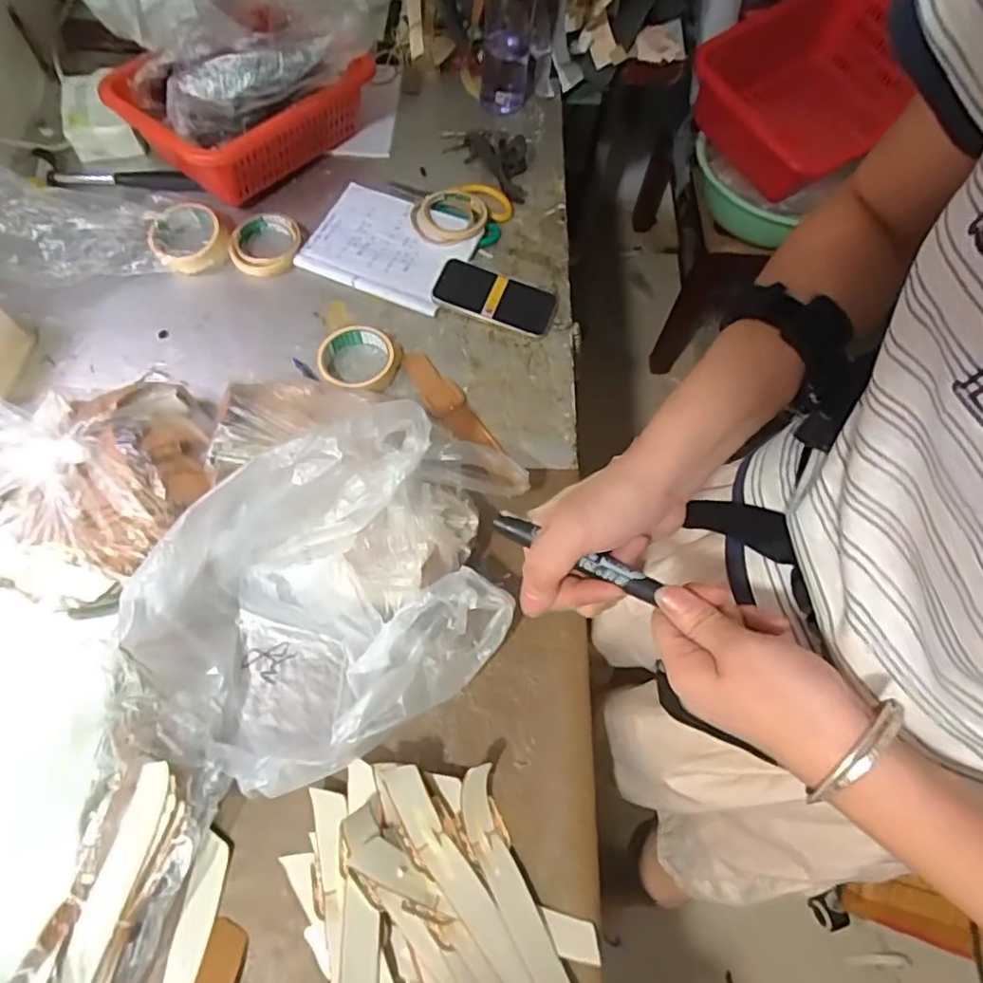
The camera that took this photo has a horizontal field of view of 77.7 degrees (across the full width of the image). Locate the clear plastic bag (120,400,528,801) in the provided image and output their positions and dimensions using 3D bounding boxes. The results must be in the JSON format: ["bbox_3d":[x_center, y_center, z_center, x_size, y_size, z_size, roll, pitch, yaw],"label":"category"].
[{"bbox_3d":[-0.135,0.092,0.573,0.381,0.140,0.251,-30,71,-15],"label":"clear plastic bag"}]

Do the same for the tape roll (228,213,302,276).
[{"bbox_3d":[-0.302,-0.332,0.817,0.085,0.021,0.091,1,66,-3],"label":"tape roll"}]

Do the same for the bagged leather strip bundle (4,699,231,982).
[{"bbox_3d":[-0.325,0.340,0.496,0.117,0.062,0.305,19,67,5],"label":"bagged leather strip bundle"}]

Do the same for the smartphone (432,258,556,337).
[{"bbox_3d":[0.006,-0.258,0.802,0.155,0.015,0.081,19,67,5],"label":"smartphone"}]

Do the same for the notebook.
[{"bbox_3d":[-0.136,-0.340,0.834,0.203,0.016,0.167,23,67,7],"label":"notebook"}]

